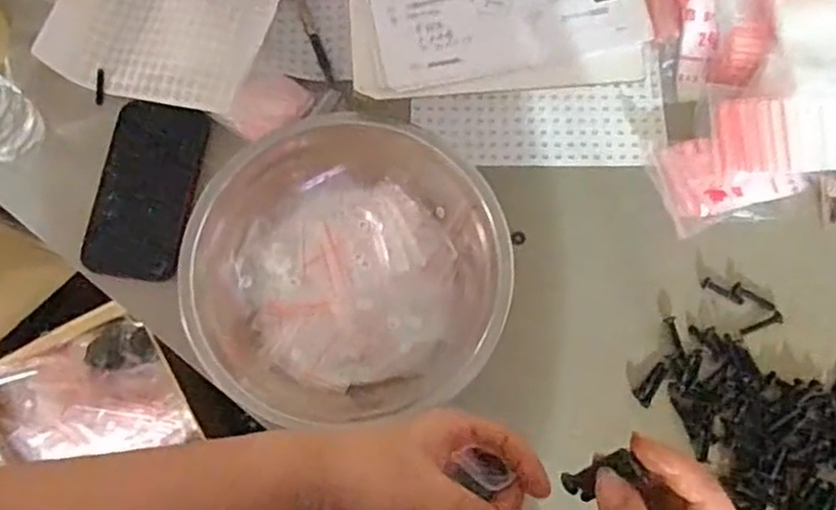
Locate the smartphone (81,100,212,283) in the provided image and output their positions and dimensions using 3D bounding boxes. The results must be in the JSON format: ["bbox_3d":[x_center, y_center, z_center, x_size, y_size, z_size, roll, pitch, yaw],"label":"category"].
[{"bbox_3d":[-0.243,-0.058,0.611,0.081,0.009,0.159,11,82,-2],"label":"smartphone"}]

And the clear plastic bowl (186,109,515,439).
[{"bbox_3d":[-0.055,0.006,0.560,0.247,0.075,0.256,0,76,1],"label":"clear plastic bowl"}]

